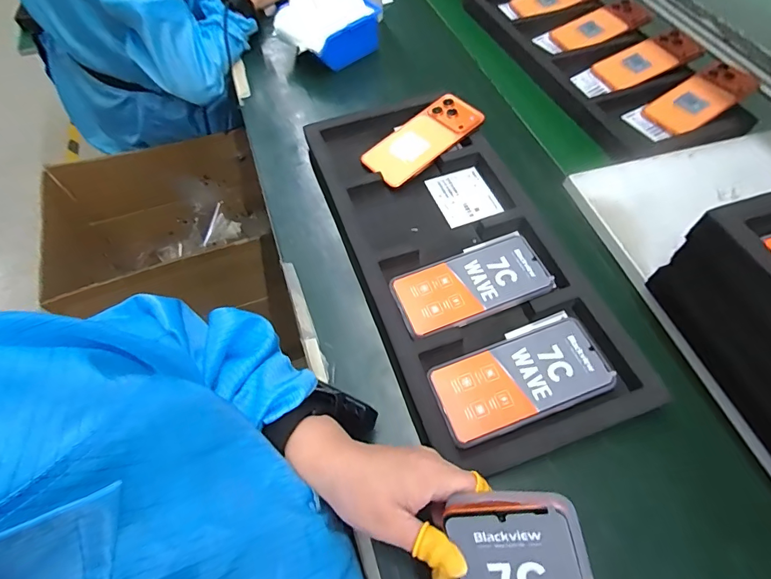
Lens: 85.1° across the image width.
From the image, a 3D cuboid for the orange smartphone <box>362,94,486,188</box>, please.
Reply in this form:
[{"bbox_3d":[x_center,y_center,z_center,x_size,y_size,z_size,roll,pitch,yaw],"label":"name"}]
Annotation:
[{"bbox_3d":[0.048,-0.203,0.564,0.167,0.012,0.078,-39,64,-11],"label":"orange smartphone"}]

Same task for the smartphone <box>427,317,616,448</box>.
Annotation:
[{"bbox_3d":[0.130,0.083,0.400,0.164,0.010,0.078,-17,61,-11],"label":"smartphone"}]

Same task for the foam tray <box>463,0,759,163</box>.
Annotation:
[{"bbox_3d":[0.360,-0.417,0.723,0.247,0.064,0.530,-25,63,-15],"label":"foam tray"}]

